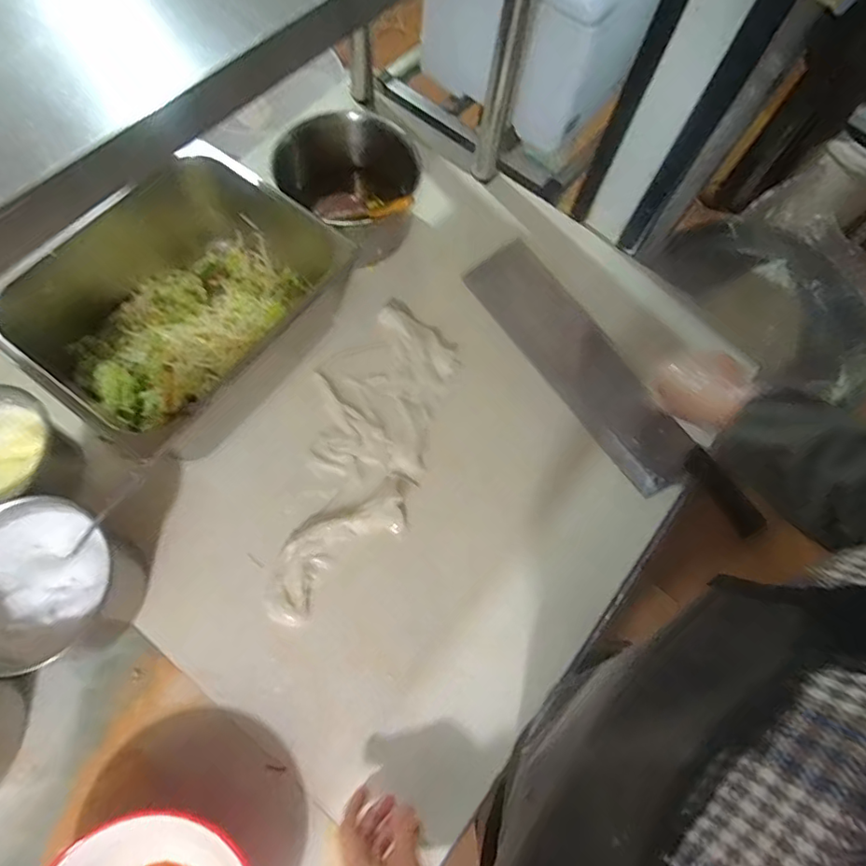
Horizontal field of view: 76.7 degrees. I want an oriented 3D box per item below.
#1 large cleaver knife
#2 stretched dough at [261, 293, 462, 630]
[{"bbox_3d":[0.227,-0.065,0.734,0.111,0.033,0.490,-31,74,-15],"label":"large cleaver knife"},{"bbox_3d":[-0.087,0.020,0.672,0.148,0.020,0.408,17,68,3],"label":"stretched dough"}]

